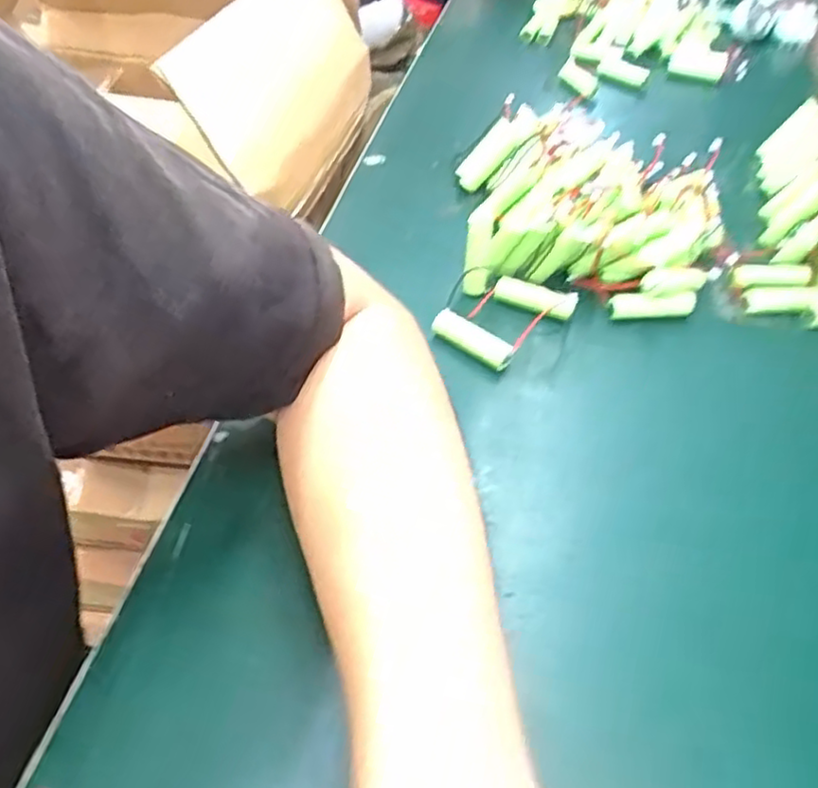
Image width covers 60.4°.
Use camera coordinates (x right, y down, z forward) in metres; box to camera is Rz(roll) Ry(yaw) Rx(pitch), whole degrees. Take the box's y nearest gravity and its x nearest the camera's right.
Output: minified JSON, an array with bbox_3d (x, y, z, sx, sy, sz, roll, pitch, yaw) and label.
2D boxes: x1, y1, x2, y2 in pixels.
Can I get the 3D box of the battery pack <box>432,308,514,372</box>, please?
[{"bbox_3d":[0.038,-0.030,0.414,0.050,0.018,0.015,30,53,22],"label":"battery pack"}]

